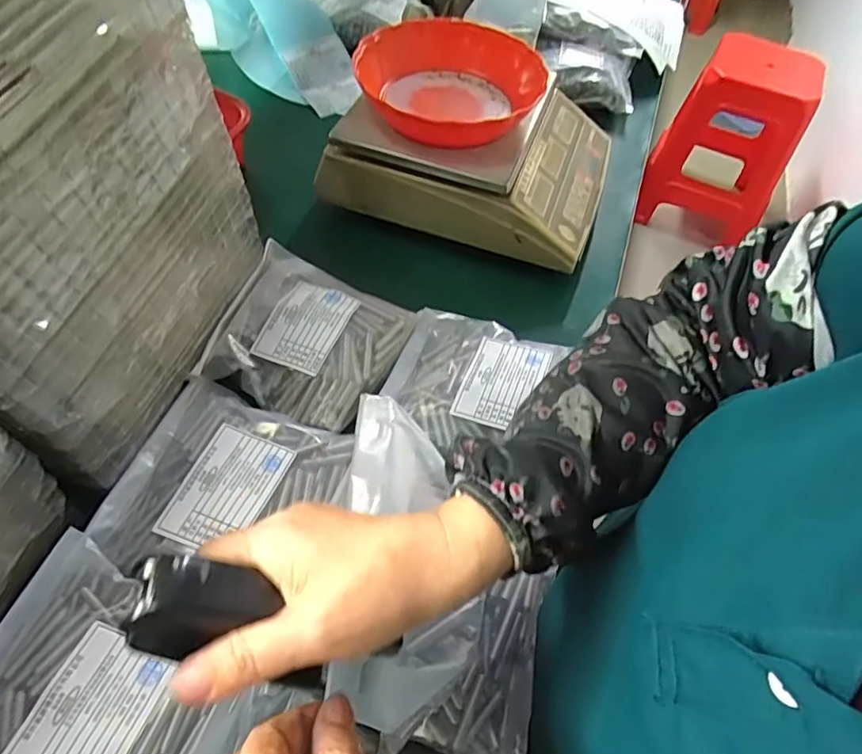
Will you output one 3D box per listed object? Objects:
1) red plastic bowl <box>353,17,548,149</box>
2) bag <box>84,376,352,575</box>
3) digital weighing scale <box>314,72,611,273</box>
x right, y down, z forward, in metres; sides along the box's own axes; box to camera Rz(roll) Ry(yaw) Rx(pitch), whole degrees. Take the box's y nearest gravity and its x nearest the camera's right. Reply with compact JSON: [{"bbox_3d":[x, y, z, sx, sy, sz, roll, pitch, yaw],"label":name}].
[{"bbox_3d":[0.023,-0.328,0.640,0.200,0.061,0.184,2,54,-3],"label":"red plastic bowl"},{"bbox_3d":[-0.174,0.085,0.459,0.171,0.042,0.162,20,55,10],"label":"bag"},{"bbox_3d":[0.061,-0.292,0.704,0.301,0.096,0.301,16,55,7],"label":"digital weighing scale"}]

